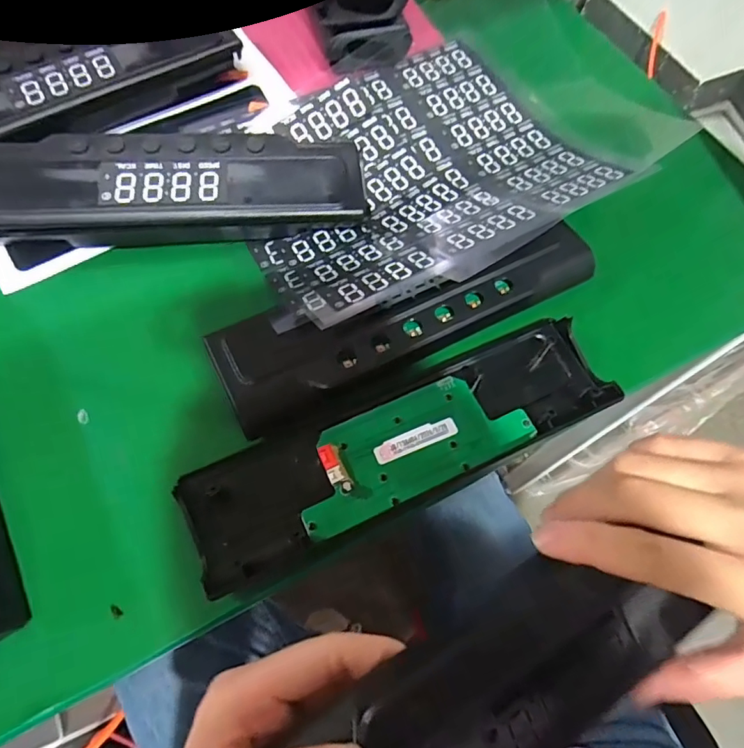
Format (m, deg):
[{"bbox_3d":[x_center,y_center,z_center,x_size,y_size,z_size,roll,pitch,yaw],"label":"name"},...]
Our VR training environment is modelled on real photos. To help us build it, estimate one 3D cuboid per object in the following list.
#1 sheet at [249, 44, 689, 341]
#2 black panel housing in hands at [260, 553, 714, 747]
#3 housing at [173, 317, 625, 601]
[{"bbox_3d":[0.043,-0.157,0.364,0.310,0.034,0.199,-31,70,-15],"label":"sheet"},{"bbox_3d":[0.043,0.127,0.205,0.182,0.032,0.068,-26,90,-18],"label":"black panel housing in hands"},{"bbox_3d":[0.020,0.036,0.285,0.244,0.021,0.067,-23,68,-13],"label":"housing"}]

